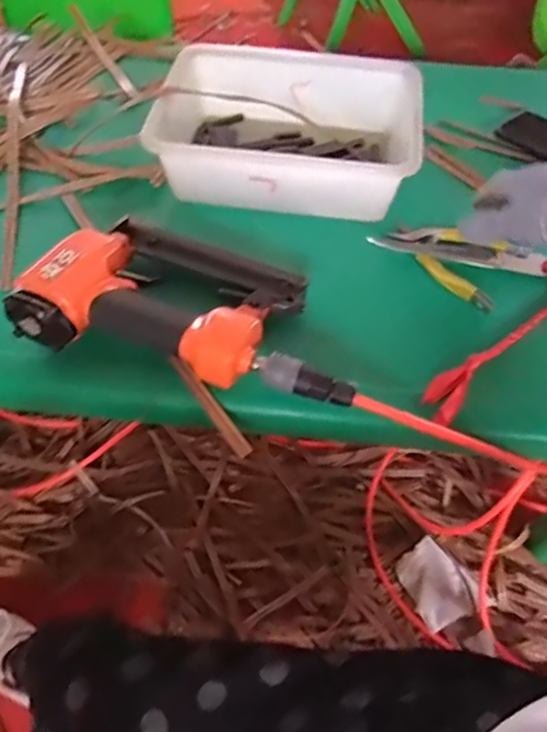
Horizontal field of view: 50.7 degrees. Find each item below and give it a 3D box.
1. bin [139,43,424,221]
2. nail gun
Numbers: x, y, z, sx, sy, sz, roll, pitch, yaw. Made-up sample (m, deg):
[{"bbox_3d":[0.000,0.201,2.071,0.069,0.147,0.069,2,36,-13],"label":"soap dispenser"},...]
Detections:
[{"bbox_3d":[0.017,-0.263,0.651,0.283,0.080,0.211,7,53,3],"label":"bin"},{"bbox_3d":[-0.064,-0.060,0.513,0.289,0.067,0.157,12,54,7],"label":"nail gun"}]

